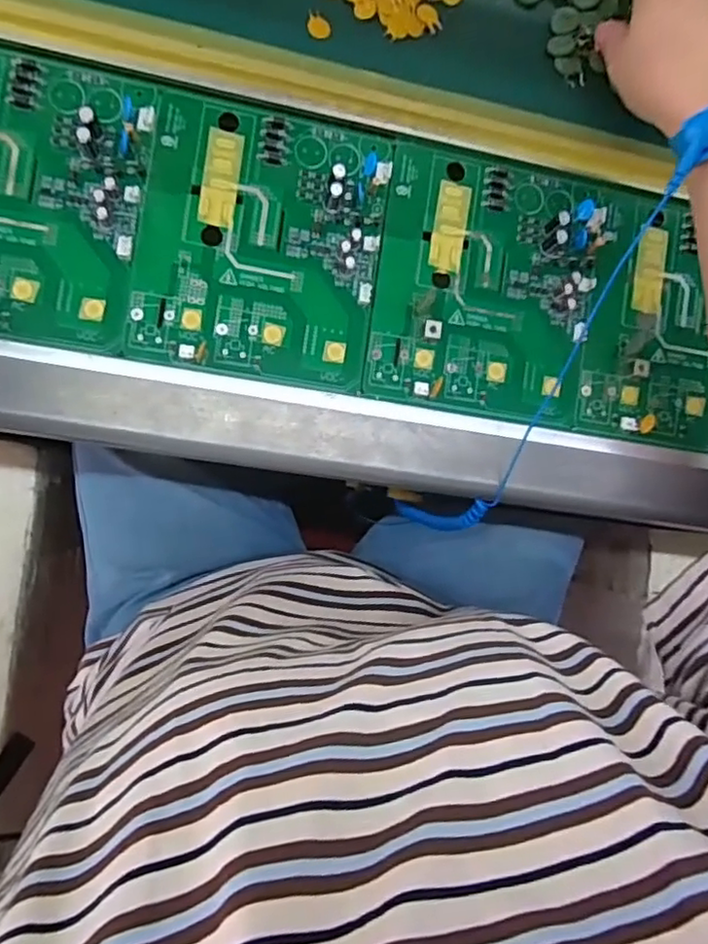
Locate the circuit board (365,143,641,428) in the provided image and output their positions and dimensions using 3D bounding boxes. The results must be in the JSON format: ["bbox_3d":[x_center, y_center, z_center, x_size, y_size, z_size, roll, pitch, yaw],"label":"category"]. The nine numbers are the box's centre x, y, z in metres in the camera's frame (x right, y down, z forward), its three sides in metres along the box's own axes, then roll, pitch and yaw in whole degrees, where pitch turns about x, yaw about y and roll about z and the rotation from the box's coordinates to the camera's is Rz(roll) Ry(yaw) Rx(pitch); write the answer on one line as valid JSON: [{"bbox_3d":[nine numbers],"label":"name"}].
[{"bbox_3d":[0.093,-0.116,0.391,0.151,0.015,0.158,8,89,-9],"label":"circuit board"}]

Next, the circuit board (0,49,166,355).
[{"bbox_3d":[-0.190,-0.154,0.347,0.141,0.013,0.156,9,89,-9],"label":"circuit board"}]

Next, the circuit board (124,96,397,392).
[{"bbox_3d":[-0.053,-0.135,0.368,0.138,0.012,0.153,8,89,-9],"label":"circuit board"}]

